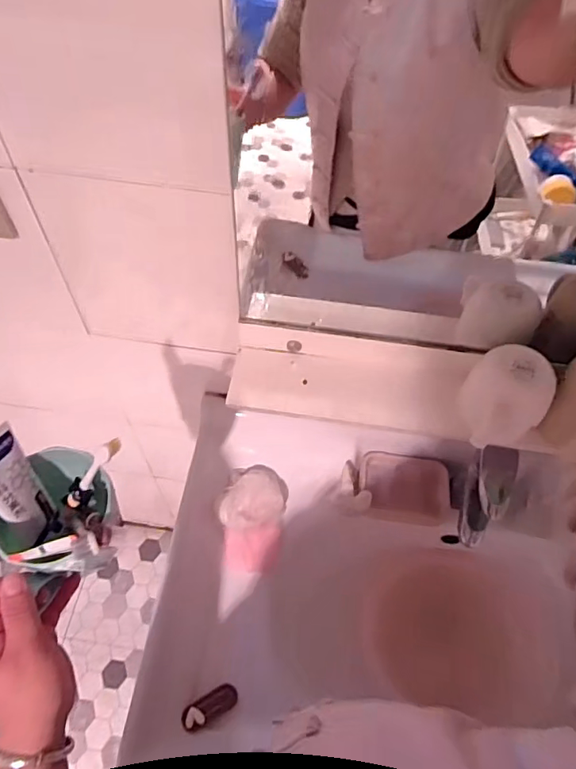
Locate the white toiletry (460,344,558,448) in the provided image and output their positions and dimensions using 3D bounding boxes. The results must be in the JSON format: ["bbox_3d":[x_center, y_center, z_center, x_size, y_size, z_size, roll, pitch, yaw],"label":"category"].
[{"bbox_3d":[0.234,0.015,0.557,0.081,0.078,0.087,2,57,-3],"label":"white toiletry"}]

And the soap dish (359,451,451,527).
[{"bbox_3d":[0.175,0.158,0.777,0.128,0.015,0.099,10,79,-3],"label":"soap dish"}]

